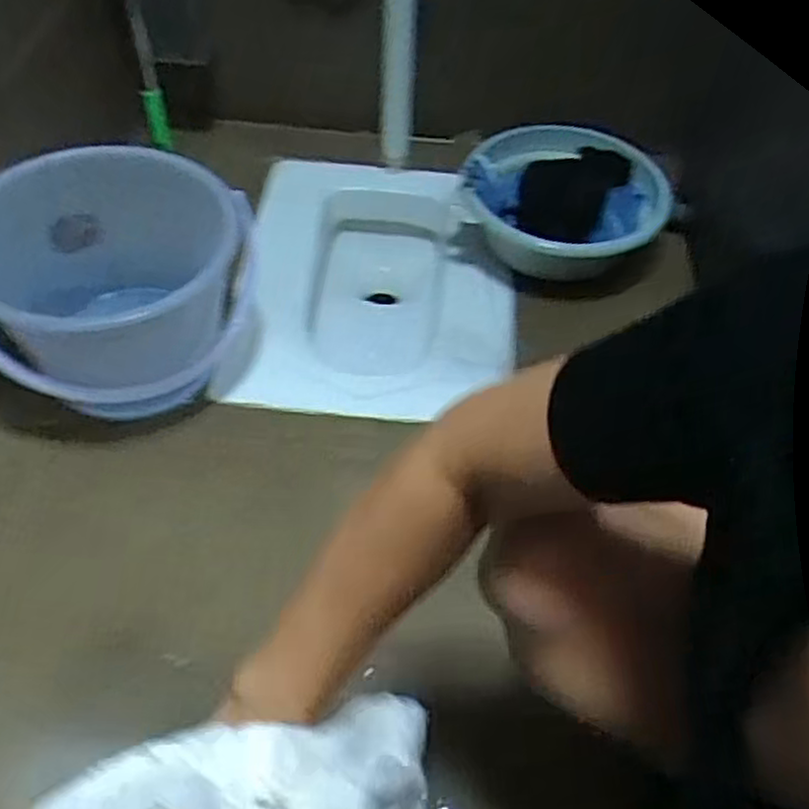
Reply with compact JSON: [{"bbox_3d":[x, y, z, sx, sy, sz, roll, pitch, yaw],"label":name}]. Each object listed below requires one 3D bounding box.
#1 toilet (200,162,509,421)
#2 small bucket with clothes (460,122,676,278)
[{"bbox_3d":[-0.041,-0.177,1.210,0.390,0.196,0.487,-1,53,-4],"label":"toilet"},{"bbox_3d":[0.240,-0.296,1.099,0.273,0.115,0.242,28,56,17],"label":"small bucket with clothes"}]

